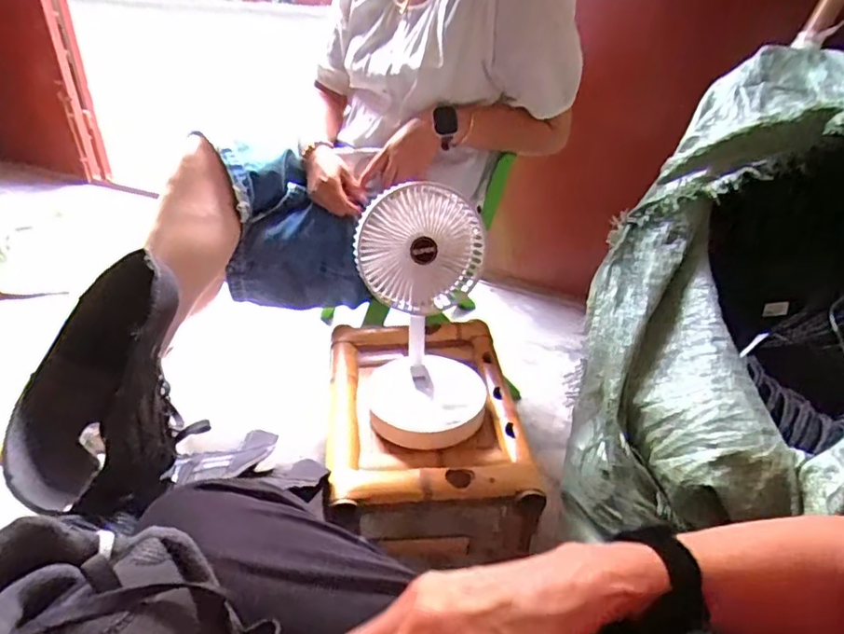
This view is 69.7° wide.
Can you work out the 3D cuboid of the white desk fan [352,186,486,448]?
[{"bbox_3d":[0.003,0.012,0.794,0.171,0.318,0.187,-1,33,-3],"label":"white desk fan"}]

